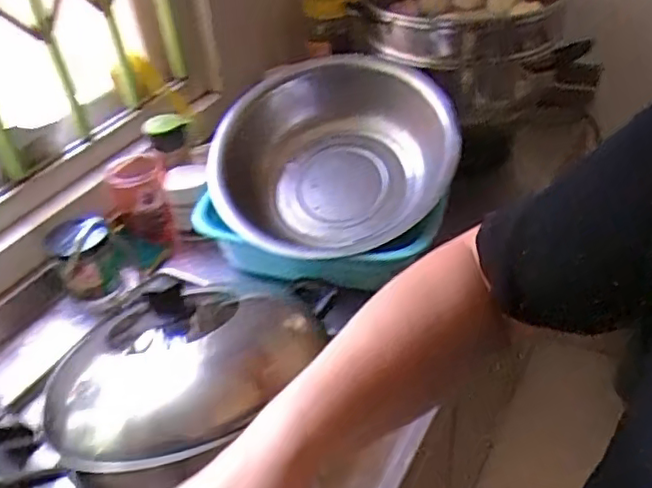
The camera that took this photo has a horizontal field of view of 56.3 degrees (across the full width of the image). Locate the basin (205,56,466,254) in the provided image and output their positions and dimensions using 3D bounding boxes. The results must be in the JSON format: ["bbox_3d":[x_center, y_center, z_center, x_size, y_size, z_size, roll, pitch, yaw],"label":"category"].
[{"bbox_3d":[0.002,-0.128,0.900,0.361,0.308,0.152,25,3,34],"label":"basin"}]

